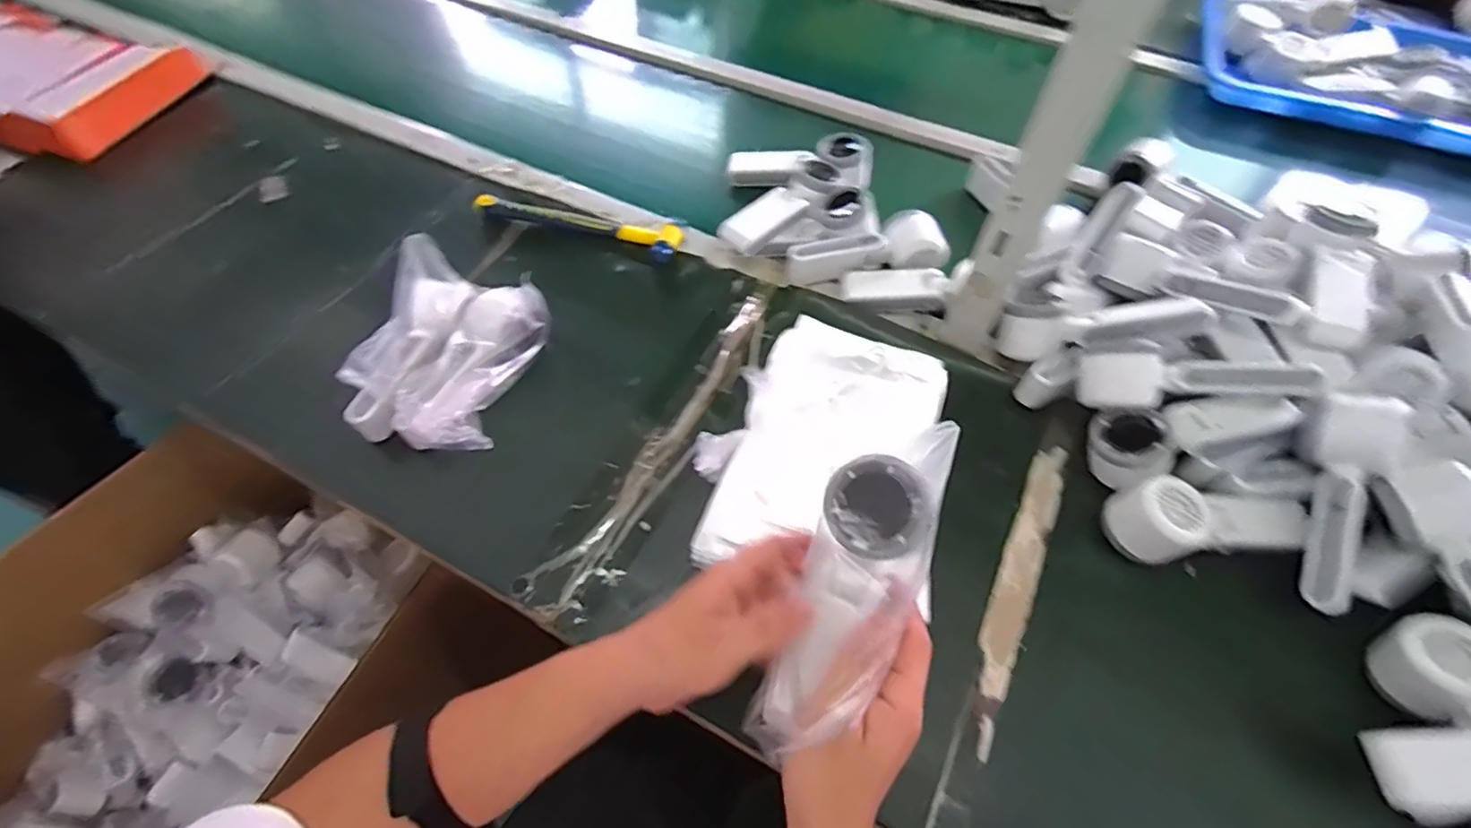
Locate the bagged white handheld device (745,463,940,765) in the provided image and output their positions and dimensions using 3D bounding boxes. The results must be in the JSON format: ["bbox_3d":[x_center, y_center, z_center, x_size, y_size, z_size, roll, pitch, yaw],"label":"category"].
[{"bbox_3d":[0.059,0.102,0.338,0.066,0.043,0.163,22,83,13],"label":"bagged white handheld device"}]

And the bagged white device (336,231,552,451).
[{"bbox_3d":[-0.266,-0.052,0.572,0.130,0.086,0.173,17,59,11],"label":"bagged white device"}]

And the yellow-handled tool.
[{"bbox_3d":[-0.180,-0.215,0.706,0.246,0.026,0.043,13,58,8],"label":"yellow-handled tool"}]

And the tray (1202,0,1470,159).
[{"bbox_3d":[0.919,-0.498,0.878,0.476,0.057,0.312,18,59,11],"label":"tray"}]

